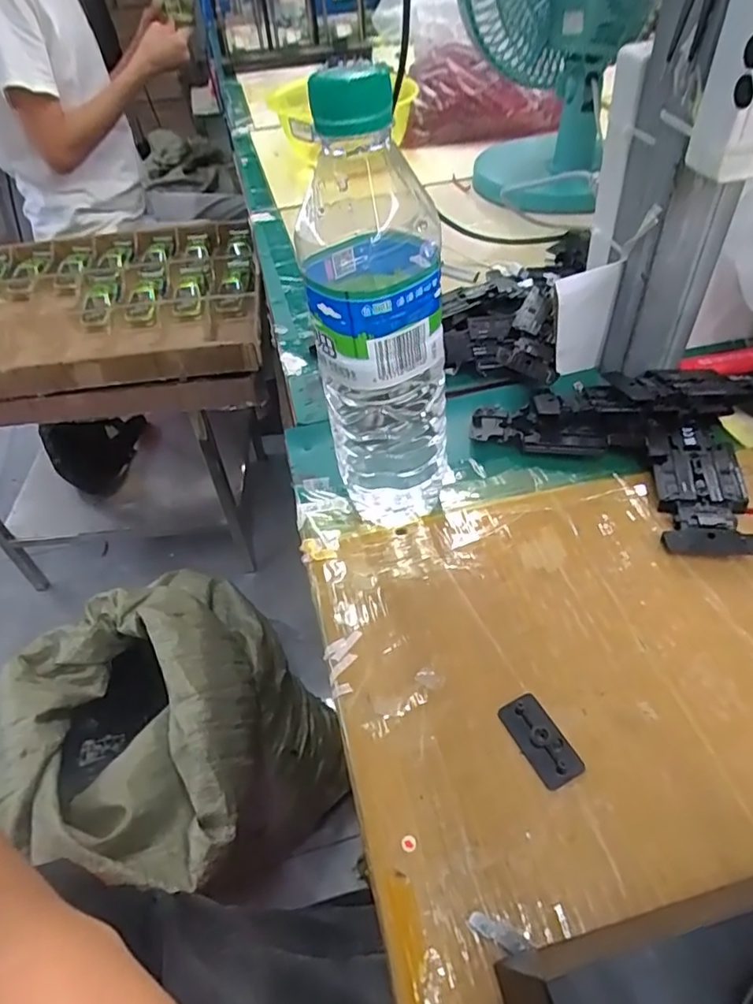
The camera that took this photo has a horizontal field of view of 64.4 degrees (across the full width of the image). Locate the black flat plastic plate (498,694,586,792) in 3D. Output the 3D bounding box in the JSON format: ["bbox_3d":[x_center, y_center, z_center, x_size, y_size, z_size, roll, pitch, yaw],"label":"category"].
[{"bbox_3d":[0.074,0.106,0.270,0.020,0.007,0.040,-23,49,-15],"label":"black flat plastic plate"}]

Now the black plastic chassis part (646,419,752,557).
[{"bbox_3d":[0.196,-0.011,0.367,0.049,0.013,0.109,5,48,11],"label":"black plastic chassis part"}]

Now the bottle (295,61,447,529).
[{"bbox_3d":[0.000,-0.086,0.311,0.062,0.222,0.071,-10,47,-3],"label":"bottle"}]

